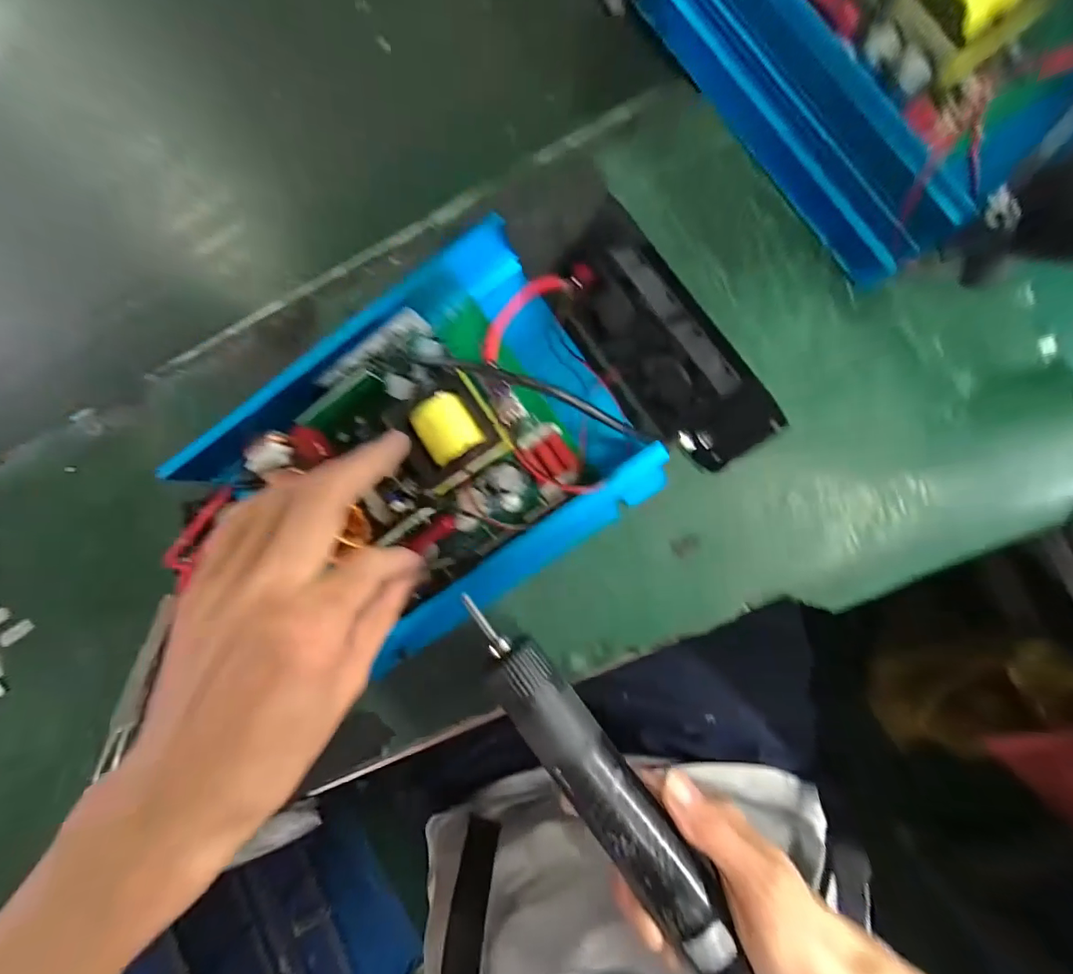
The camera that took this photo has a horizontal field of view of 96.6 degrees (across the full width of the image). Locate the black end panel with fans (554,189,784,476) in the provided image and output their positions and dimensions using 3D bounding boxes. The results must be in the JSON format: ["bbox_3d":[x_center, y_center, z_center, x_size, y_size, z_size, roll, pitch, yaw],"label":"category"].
[{"bbox_3d":[0.057,-0.068,0.237,0.032,0.056,0.136,-32,85,-31],"label":"black end panel with fans"}]

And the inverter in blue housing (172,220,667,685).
[{"bbox_3d":[-0.062,-0.013,0.252,0.217,0.055,0.155,-36,86,4],"label":"inverter in blue housing"}]

